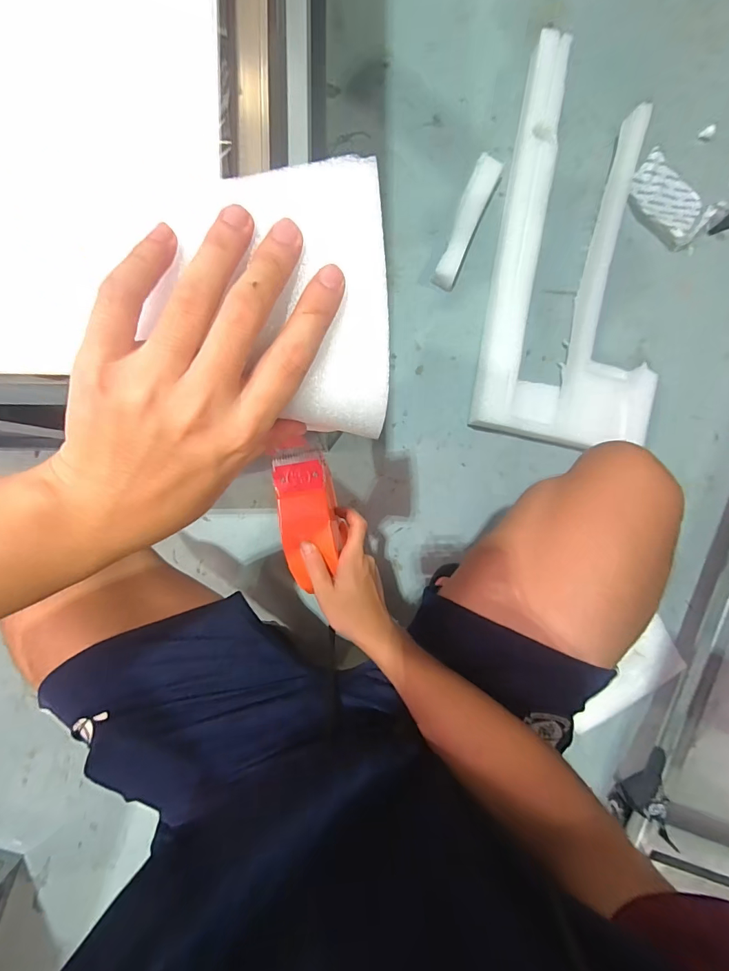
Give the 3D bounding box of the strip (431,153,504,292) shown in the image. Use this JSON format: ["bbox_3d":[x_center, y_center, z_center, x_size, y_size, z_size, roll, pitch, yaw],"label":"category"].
[{"bbox_3d":[0.185,-0.482,0.763,0.048,0.030,0.239,23,90,-5],"label":"strip"}]

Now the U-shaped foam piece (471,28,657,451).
[{"bbox_3d":[0.409,-0.417,0.772,0.331,0.059,0.689,10,91,-5],"label":"U-shaped foam piece"}]

